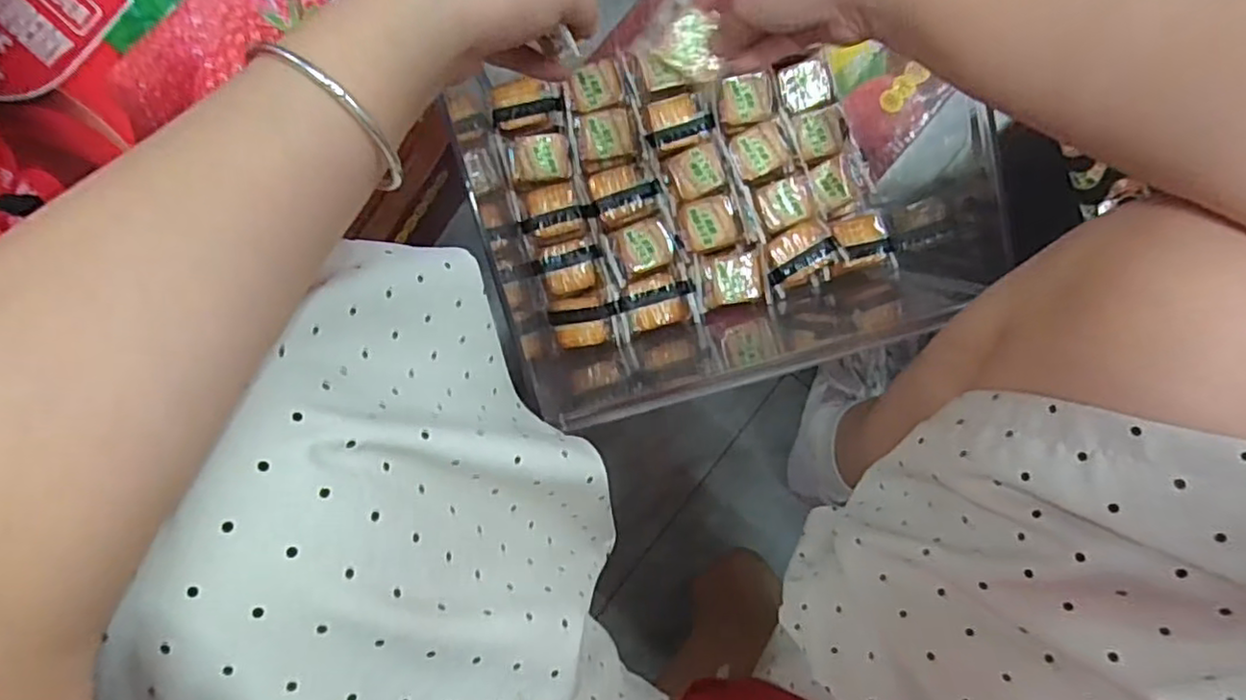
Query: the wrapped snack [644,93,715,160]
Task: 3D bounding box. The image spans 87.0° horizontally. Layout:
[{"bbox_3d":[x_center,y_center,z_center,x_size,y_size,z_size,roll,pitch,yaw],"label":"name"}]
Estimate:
[{"bbox_3d":[0.045,-0.185,0.535,0.055,0.014,0.043,-22,89,0],"label":"wrapped snack"}]

